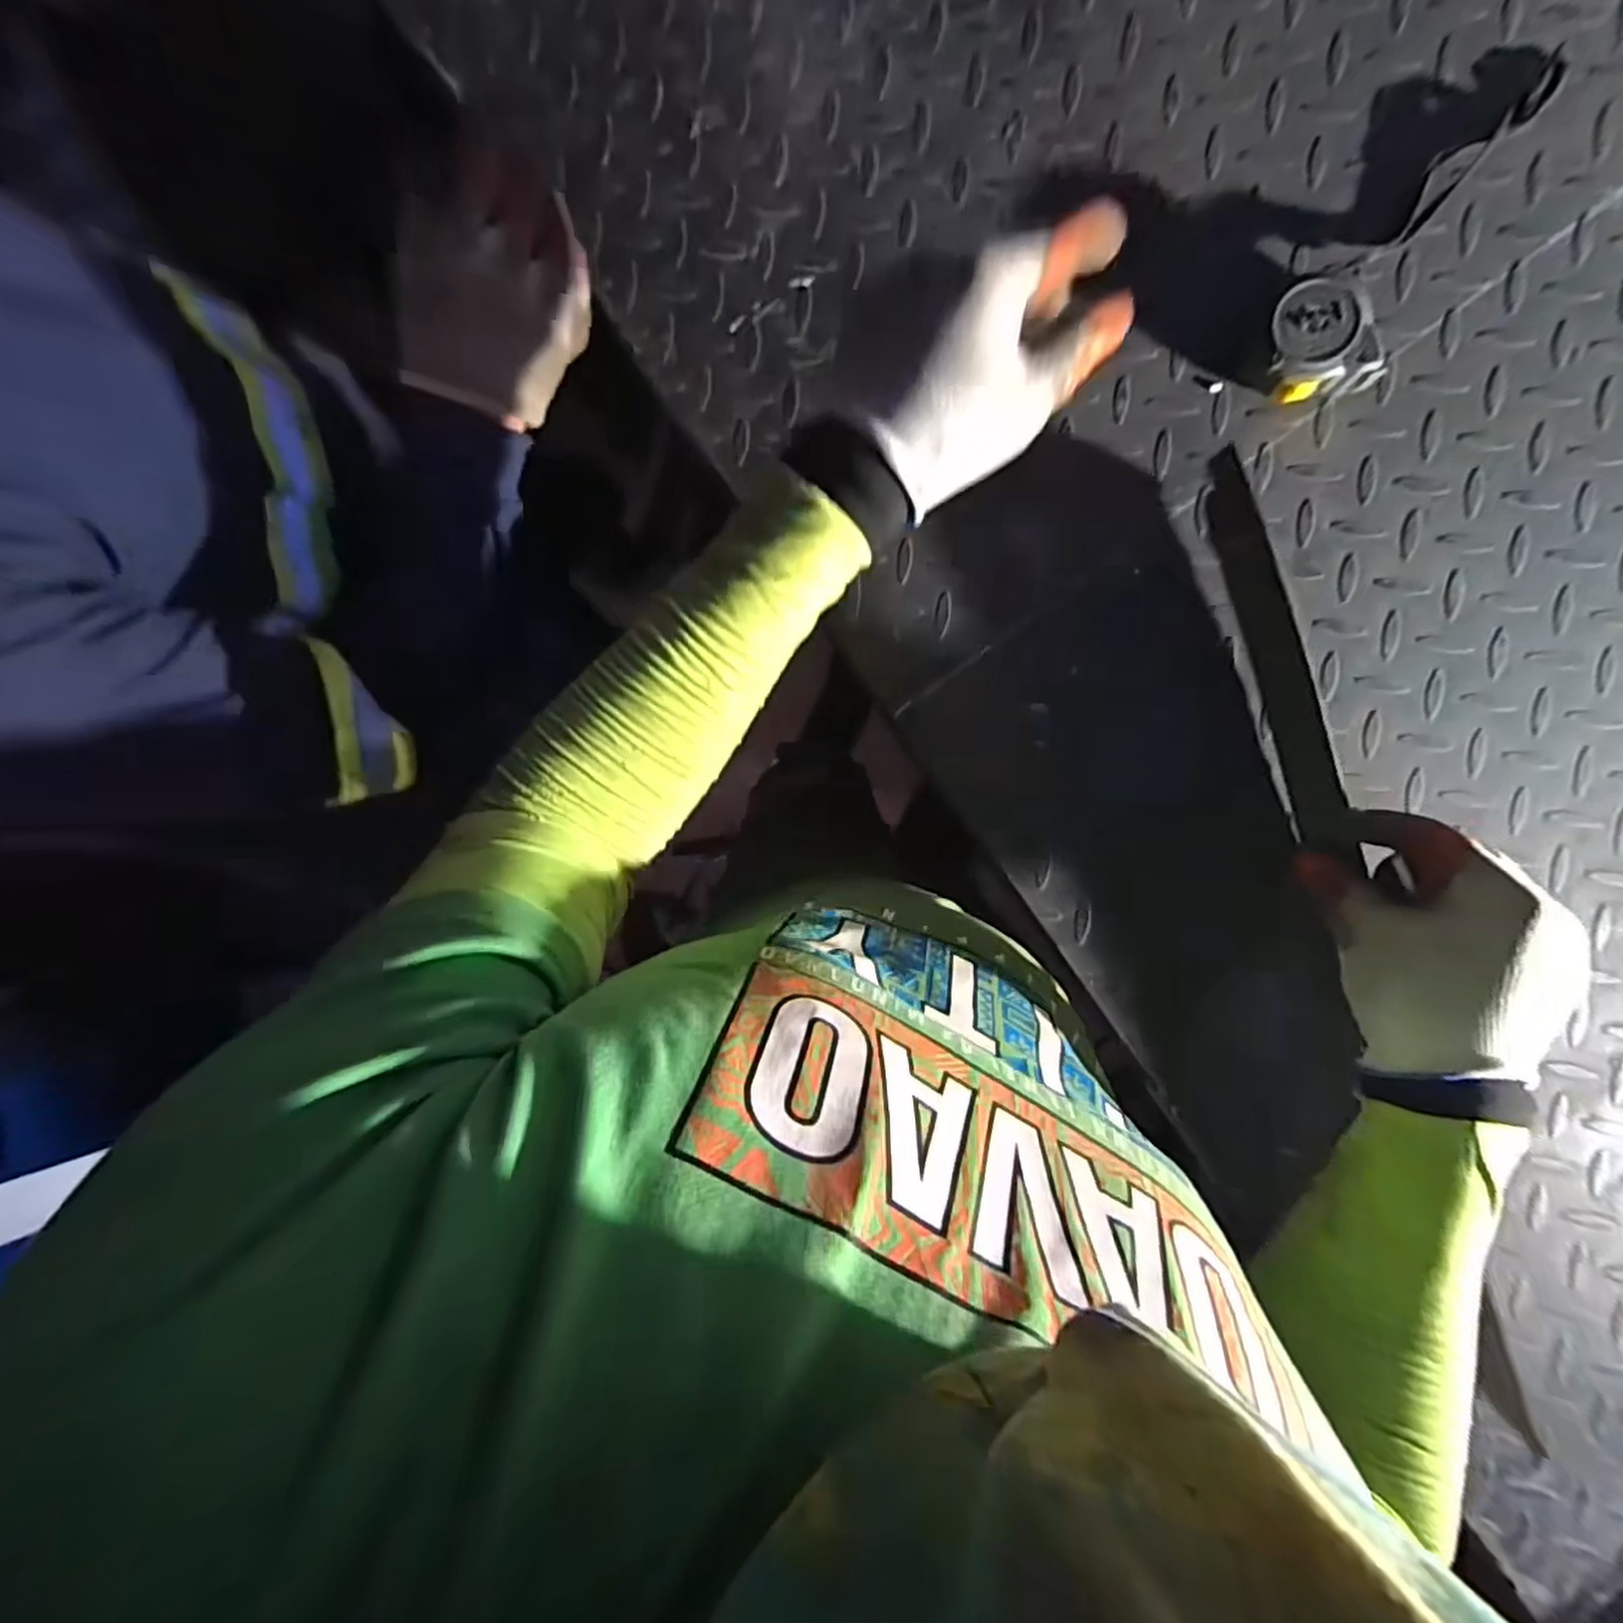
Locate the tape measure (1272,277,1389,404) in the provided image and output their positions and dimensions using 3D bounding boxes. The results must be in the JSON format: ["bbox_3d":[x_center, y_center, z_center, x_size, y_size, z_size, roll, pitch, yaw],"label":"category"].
[{"bbox_3d":[0.301,-0.278,0.406,0.061,0.032,0.057,-1,94,8],"label":"tape measure"}]

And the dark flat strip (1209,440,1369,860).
[{"bbox_3d":[0.273,-0.089,0.405,0.016,0.037,0.238,-17,92,8],"label":"dark flat strip"}]

